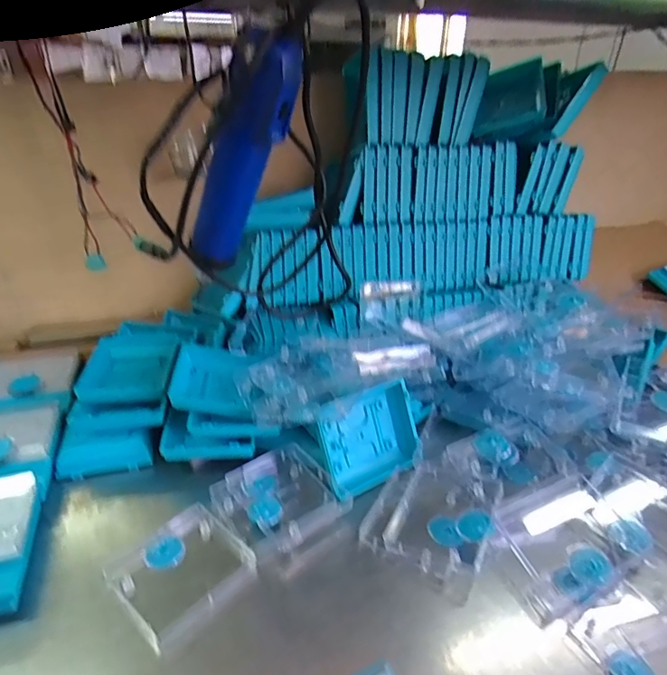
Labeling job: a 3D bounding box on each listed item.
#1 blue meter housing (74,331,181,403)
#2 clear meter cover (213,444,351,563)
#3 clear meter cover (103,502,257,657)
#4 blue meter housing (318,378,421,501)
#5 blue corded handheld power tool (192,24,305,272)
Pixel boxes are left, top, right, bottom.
[{"bbox_3d":[-0.245,0.036,0.611,0.100,0.028,0.125,-3,31,-9],"label":"blue meter housing"},{"bbox_3d":[-0.056,0.156,0.494,0.100,0.026,0.109,-23,39,-36],"label":"clear meter cover"},{"bbox_3d":[-0.133,0.201,0.439,0.098,0.017,0.103,28,39,35],"label":"clear meter cover"},{"bbox_3d":[0.036,0.106,0.537,0.115,0.097,0.046,-14,-4,-27],"label":"blue meter housing"},{"bbox_3d":[-0.068,-0.130,0.372,0.032,0.182,0.033,42,43,13],"label":"blue corded handheld power tool"}]

